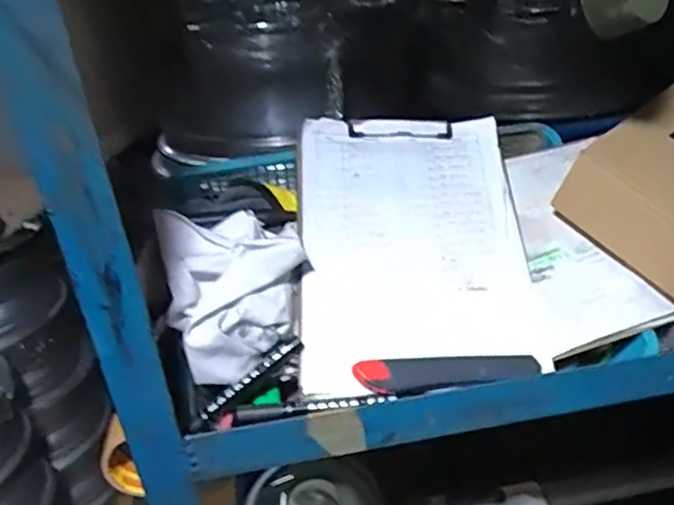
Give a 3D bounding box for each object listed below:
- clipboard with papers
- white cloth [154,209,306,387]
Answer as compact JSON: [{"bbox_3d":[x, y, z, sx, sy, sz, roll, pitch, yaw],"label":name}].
[{"bbox_3d":[0.073,-0.013,0.599,0.213,0.019,0.288,0,60,-5],"label":"clipboard with papers"},{"bbox_3d":[-0.093,0.032,0.570,0.125,0.101,0.126,-10,29,-8],"label":"white cloth"}]

